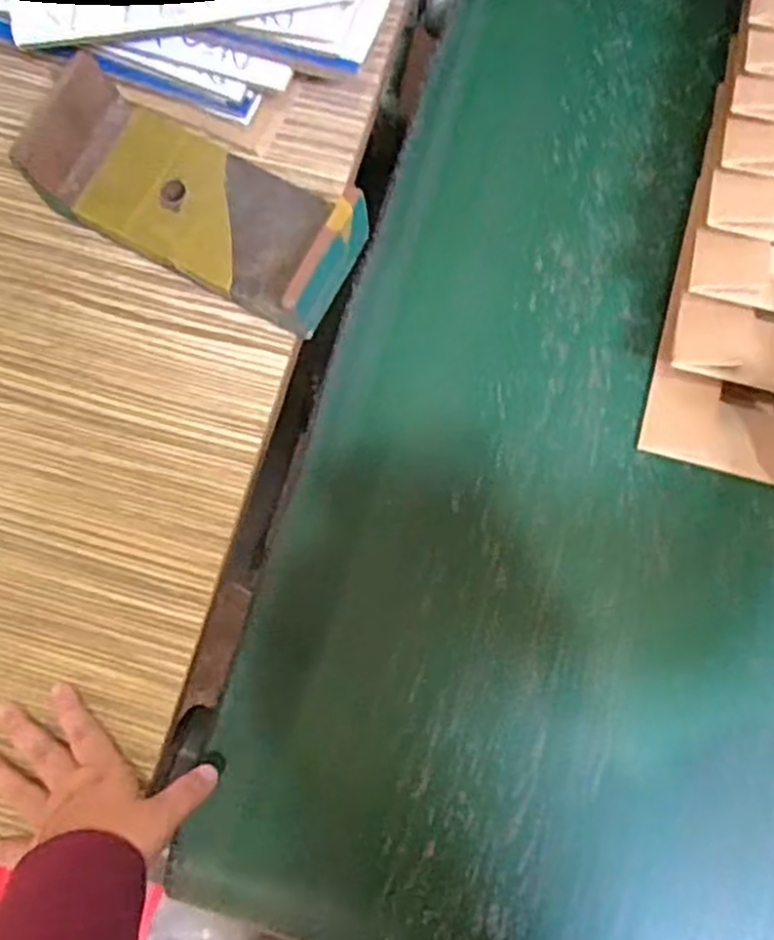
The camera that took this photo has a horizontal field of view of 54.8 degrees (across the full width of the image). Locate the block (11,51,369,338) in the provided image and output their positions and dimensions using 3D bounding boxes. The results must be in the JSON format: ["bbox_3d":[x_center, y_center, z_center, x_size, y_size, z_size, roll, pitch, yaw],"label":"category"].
[{"bbox_3d":[-0.137,-0.195,0.542,0.232,0.070,0.101,27,81,8],"label":"block"}]

